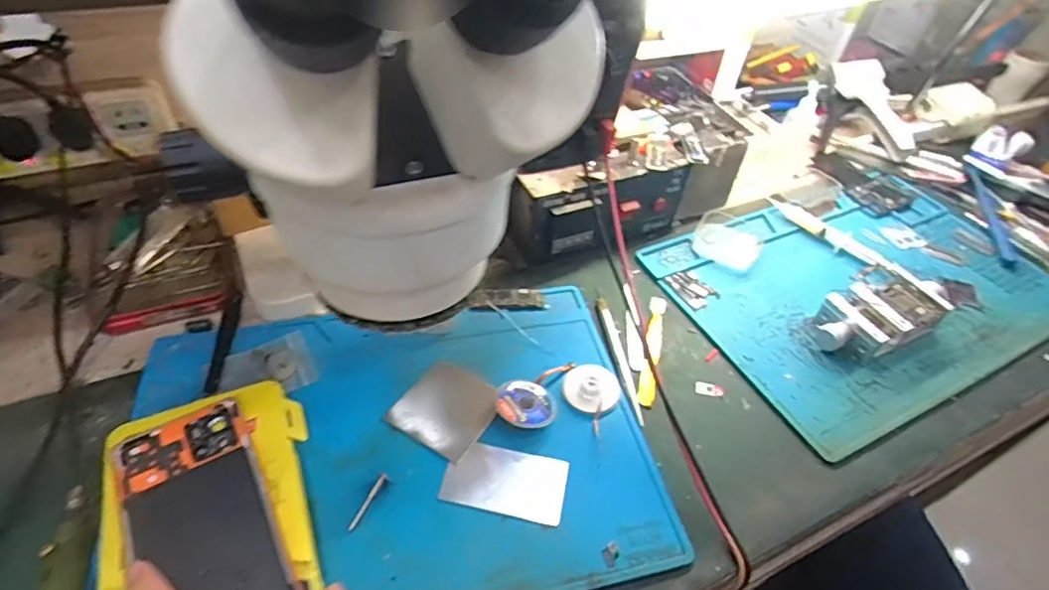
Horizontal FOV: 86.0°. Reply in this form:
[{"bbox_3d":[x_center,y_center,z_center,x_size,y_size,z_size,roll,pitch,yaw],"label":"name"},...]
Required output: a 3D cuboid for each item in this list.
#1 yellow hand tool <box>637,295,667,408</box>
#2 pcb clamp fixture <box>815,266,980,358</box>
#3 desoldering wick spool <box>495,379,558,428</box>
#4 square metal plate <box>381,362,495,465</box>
[{"bbox_3d":[0.108,0.044,0.474,0.015,0.013,0.121,13,47,7],"label":"yellow hand tool"},{"bbox_3d":[0.337,0.005,0.503,0.186,0.034,0.063,-20,52,-23],"label":"pcb clamp fixture"},{"bbox_3d":[0.001,0.081,0.415,0.045,0.014,0.043,3,47,-3],"label":"desoldering wick spool"},{"bbox_3d":[-0.056,0.082,0.417,0.065,0.004,0.067,28,51,19],"label":"square metal plate"}]

